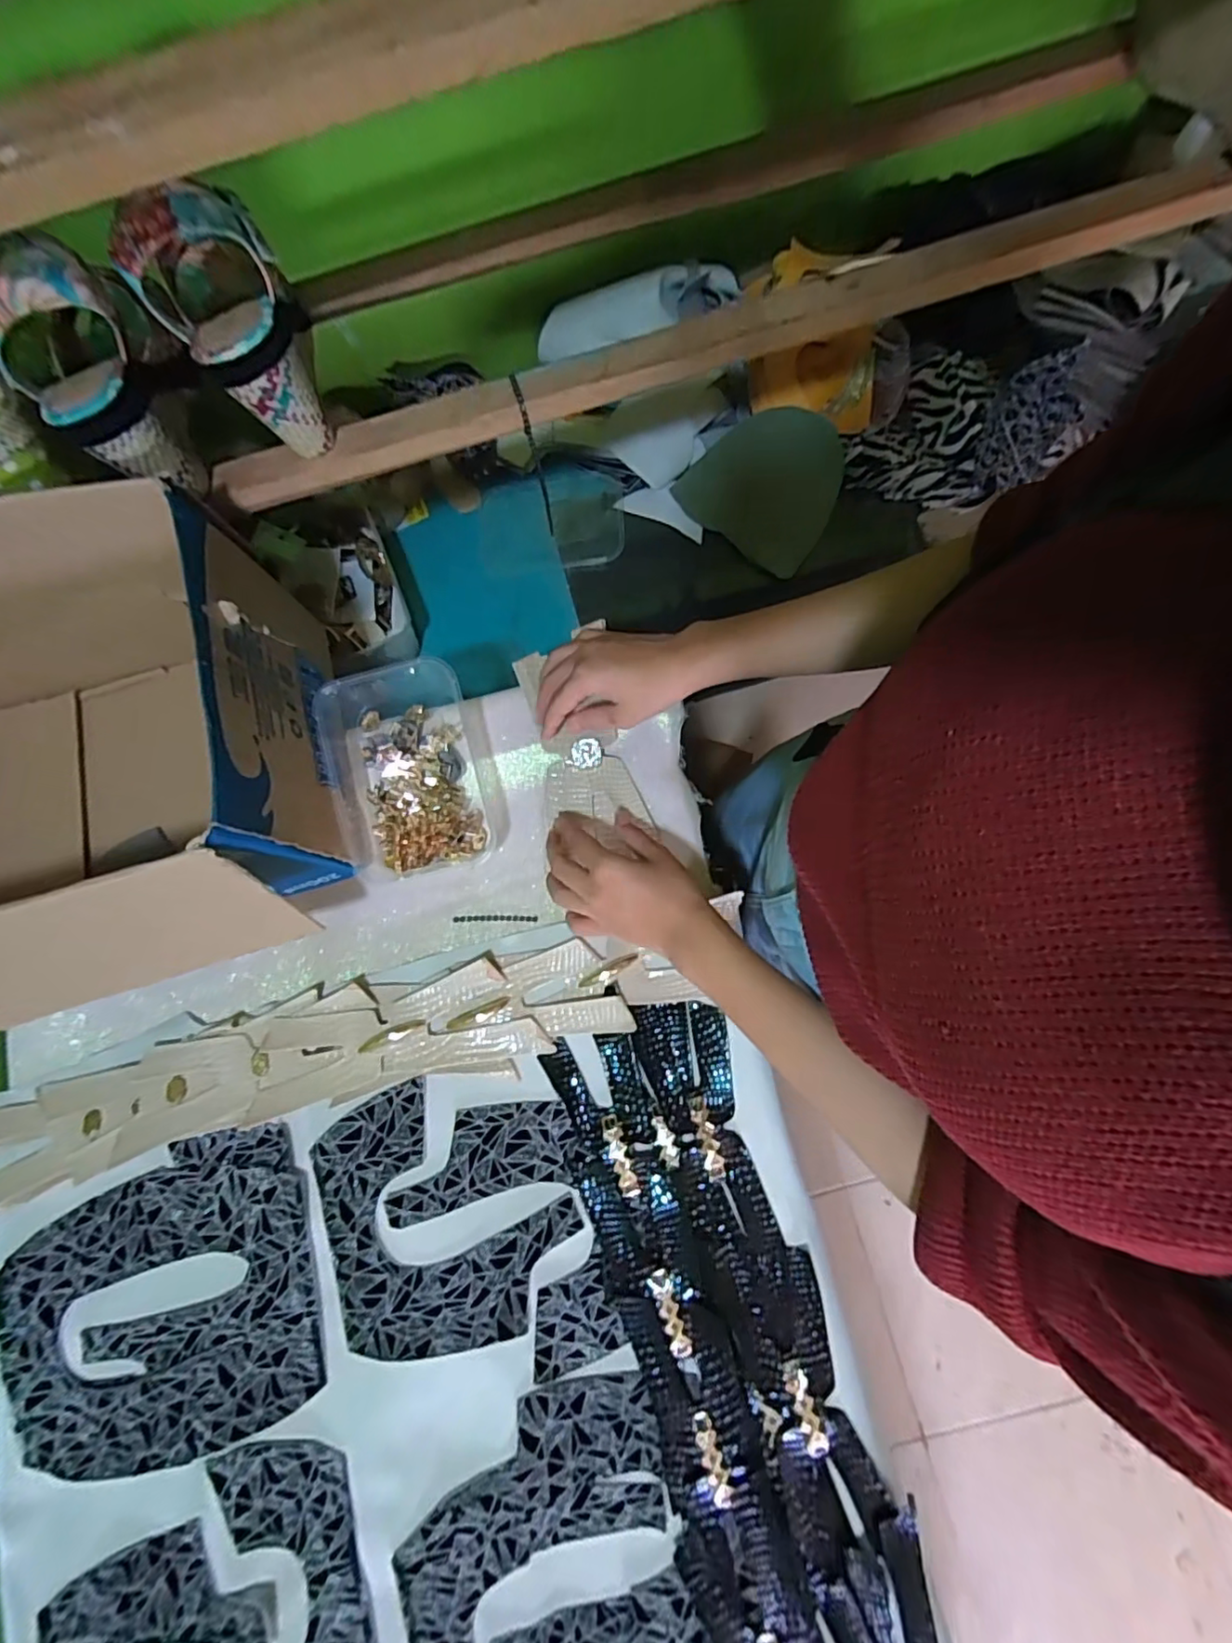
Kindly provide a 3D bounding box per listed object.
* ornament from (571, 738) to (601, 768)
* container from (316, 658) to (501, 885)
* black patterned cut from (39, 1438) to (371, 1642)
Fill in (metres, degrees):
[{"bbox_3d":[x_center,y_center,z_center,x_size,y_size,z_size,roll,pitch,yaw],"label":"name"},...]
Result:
[{"bbox_3d":[-0.025,-0.057,0.509,0.026,0.004,0.021,5,98,6],"label":"ornament"},{"bbox_3d":[-0.174,-0.045,0.503,0.124,0.044,0.172,-14,79,-1],"label":"container"},{"bbox_3d":[-0.281,0.565,0.400,0.254,0.014,0.176,-33,80,-5],"label":"black patterned cut"}]

